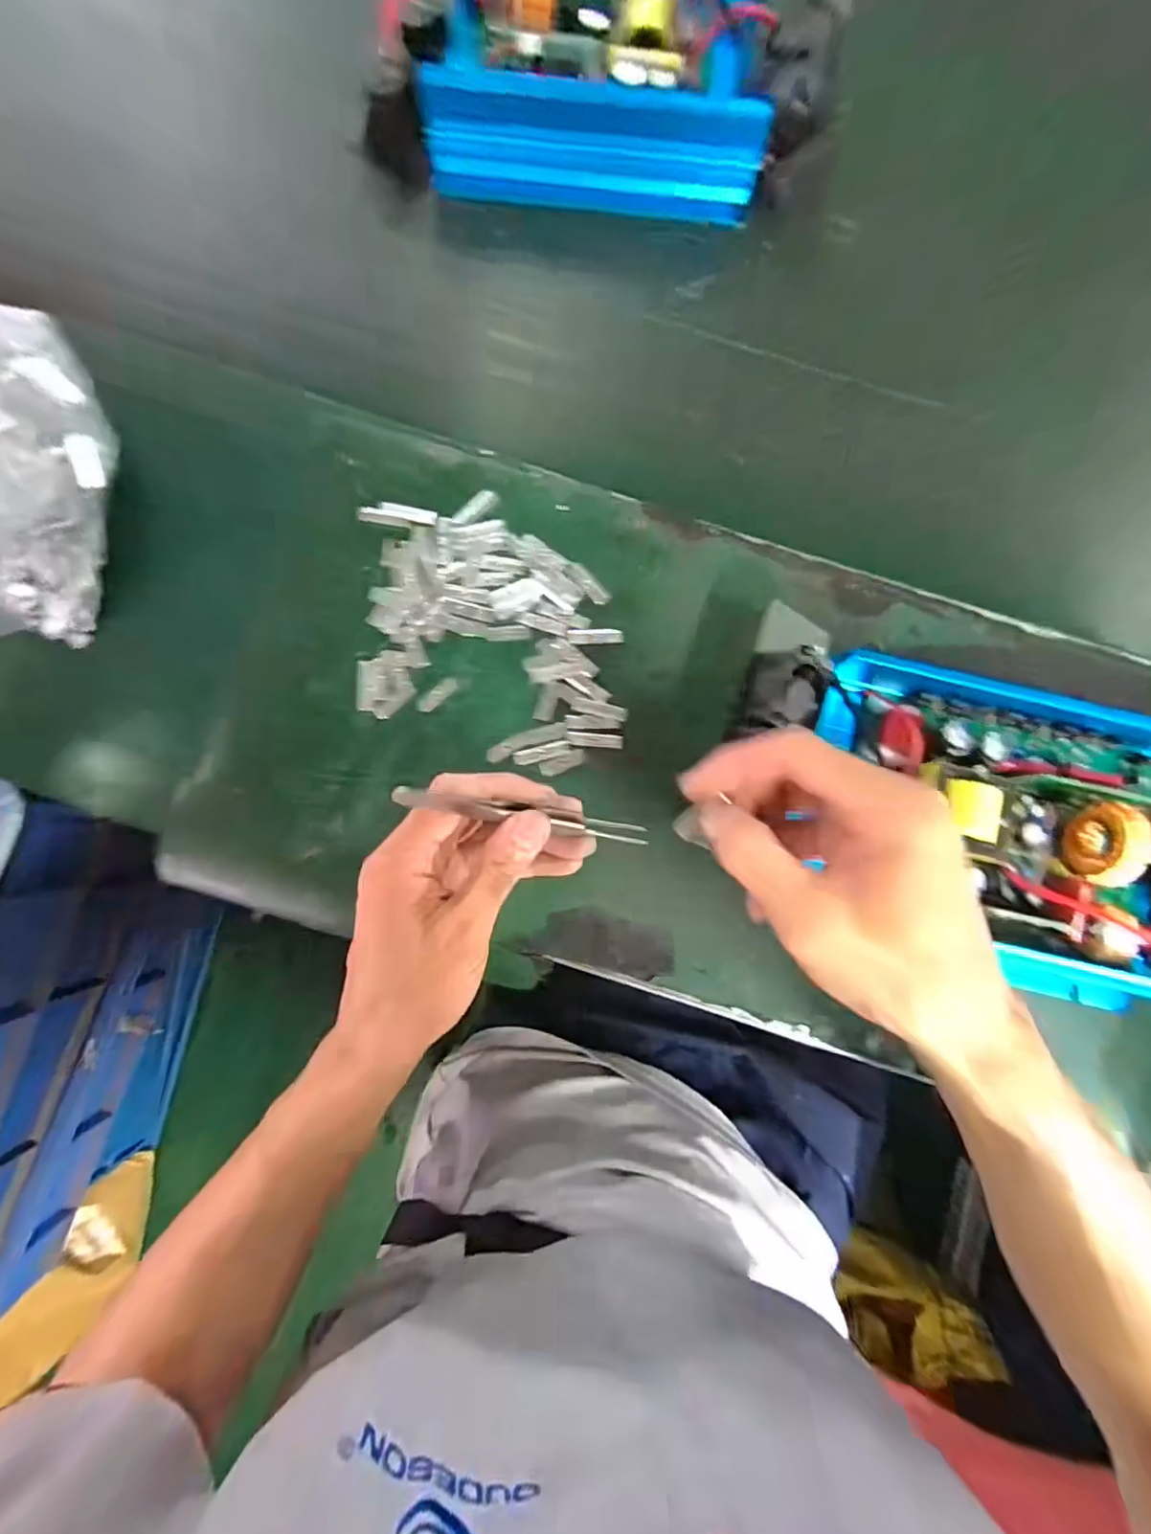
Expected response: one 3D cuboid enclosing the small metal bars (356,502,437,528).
[{"bbox_3d":[-0.108,-0.152,0.349,0.045,0.008,0.011,2,83,-2],"label":"small metal bars"}]

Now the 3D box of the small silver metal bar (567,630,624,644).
[{"bbox_3d":[0.012,-0.080,0.350,0.034,0.004,0.010,-1,83,-2],"label":"small silver metal bar"}]

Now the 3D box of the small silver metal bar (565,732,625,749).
[{"bbox_3d":[0.012,-0.016,0.342,0.033,0.004,0.008,5,82,-2],"label":"small silver metal bar"}]

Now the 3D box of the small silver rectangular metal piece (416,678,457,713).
[{"bbox_3d":[-0.082,-0.043,0.343,0.028,0.004,0.010,-43,86,-7],"label":"small silver rectangular metal piece"}]

